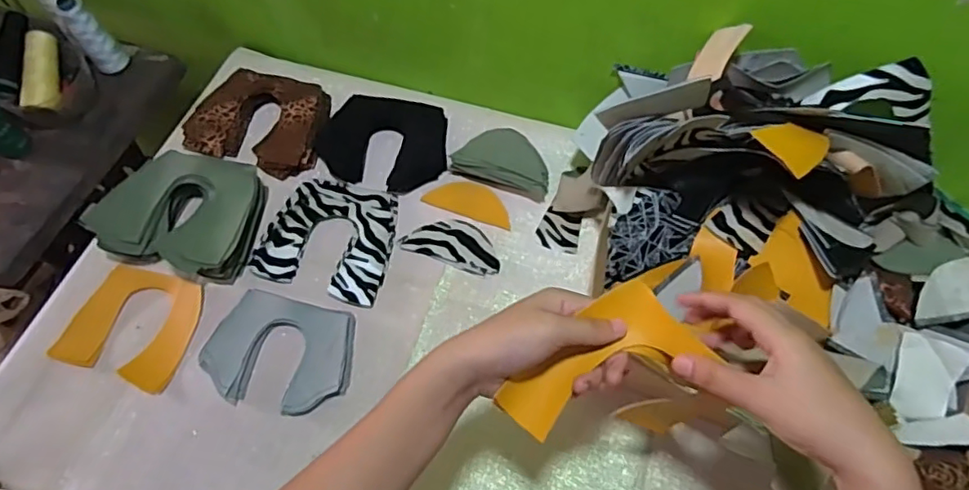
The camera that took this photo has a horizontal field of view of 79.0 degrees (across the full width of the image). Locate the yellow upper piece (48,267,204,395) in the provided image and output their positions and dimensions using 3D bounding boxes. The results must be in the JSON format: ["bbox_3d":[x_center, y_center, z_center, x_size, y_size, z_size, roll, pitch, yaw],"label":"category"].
[{"bbox_3d":[-0.395,0.089,0.665,0.140,0.007,0.123,17,70,6],"label":"yellow upper piece"}]

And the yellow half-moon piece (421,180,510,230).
[{"bbox_3d":[-0.016,-0.054,0.722,0.110,0.006,0.046,19,64,13],"label":"yellow half-moon piece"}]

